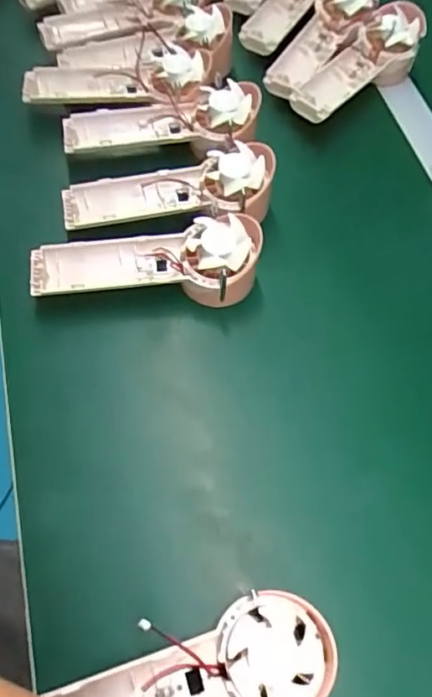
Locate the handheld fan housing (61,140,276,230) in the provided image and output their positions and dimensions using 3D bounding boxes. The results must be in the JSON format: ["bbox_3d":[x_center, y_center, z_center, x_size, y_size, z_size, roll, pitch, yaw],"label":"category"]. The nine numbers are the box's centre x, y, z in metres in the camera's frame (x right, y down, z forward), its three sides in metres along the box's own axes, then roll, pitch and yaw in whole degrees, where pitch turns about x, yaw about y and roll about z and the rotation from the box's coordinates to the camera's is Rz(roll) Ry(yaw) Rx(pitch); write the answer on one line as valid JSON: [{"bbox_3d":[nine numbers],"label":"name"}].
[{"bbox_3d":[-0.039,-0.128,0.461,0.176,0.050,0.058,-9,63,-7],"label":"handheld fan housing"}]

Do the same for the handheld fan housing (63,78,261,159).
[{"bbox_3d":[-0.048,-0.200,0.489,0.173,0.034,0.068,-5,63,-4],"label":"handheld fan housing"}]

